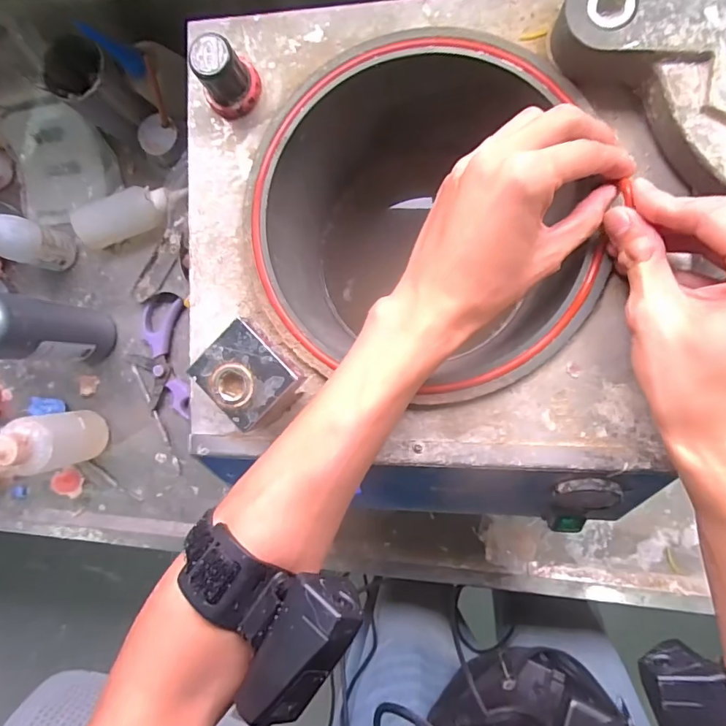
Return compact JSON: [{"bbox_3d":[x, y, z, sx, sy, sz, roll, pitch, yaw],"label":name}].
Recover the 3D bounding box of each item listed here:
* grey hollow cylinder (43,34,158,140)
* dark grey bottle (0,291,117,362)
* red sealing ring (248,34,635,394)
[{"bbox_3d":[-0.275,-0.285,0.492,0.060,0.094,0.065,39,95,6],"label":"grey hollow cylinder"},{"bbox_3d":[-0.355,-0.036,0.506,0.068,0.187,0.068,4,91,8],"label":"dark grey bottle"},{"bbox_3d":[0.033,-0.091,0.287,0.211,0.007,0.221,0,90,8],"label":"red sealing ring"}]

